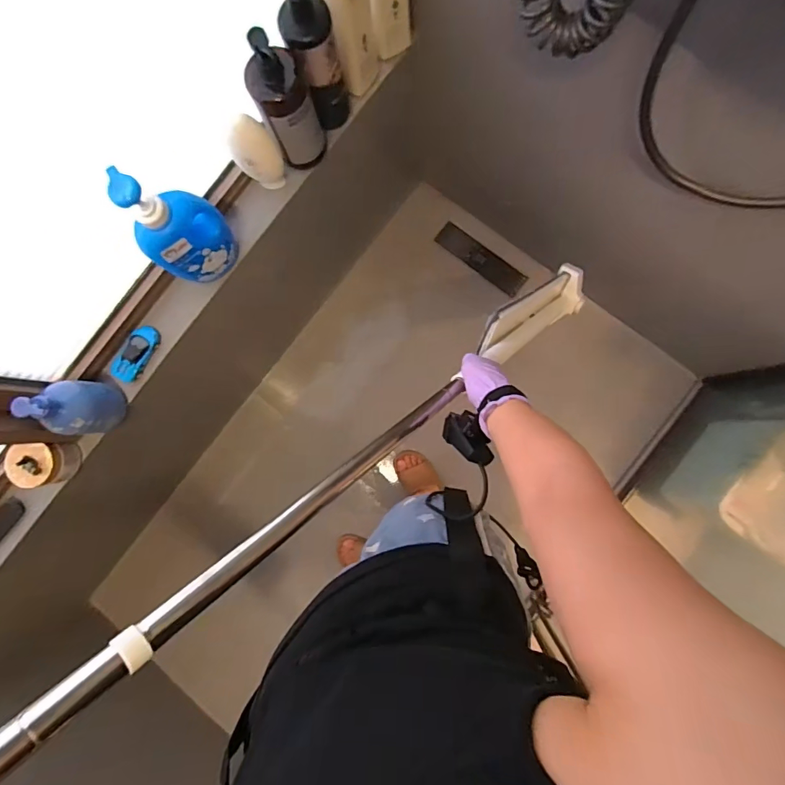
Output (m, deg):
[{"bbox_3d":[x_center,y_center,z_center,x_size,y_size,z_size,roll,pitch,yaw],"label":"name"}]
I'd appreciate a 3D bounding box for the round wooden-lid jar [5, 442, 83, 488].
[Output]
[{"bbox_3d":[-0.639,0.130,0.825,0.070,0.090,0.074,0,85,3],"label":"round wooden-lid jar"}]

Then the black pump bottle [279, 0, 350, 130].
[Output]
[{"bbox_3d":[-0.122,-0.532,0.715,0.078,0.274,0.063,-18,84,2],"label":"black pump bottle"}]

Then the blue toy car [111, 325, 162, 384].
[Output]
[{"bbox_3d":[-0.486,-0.074,0.856,0.045,0.027,0.115,30,87,6],"label":"blue toy car"}]

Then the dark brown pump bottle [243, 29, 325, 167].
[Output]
[{"bbox_3d":[-0.173,-0.470,0.740,0.092,0.252,0.068,-29,84,1],"label":"dark brown pump bottle"}]

